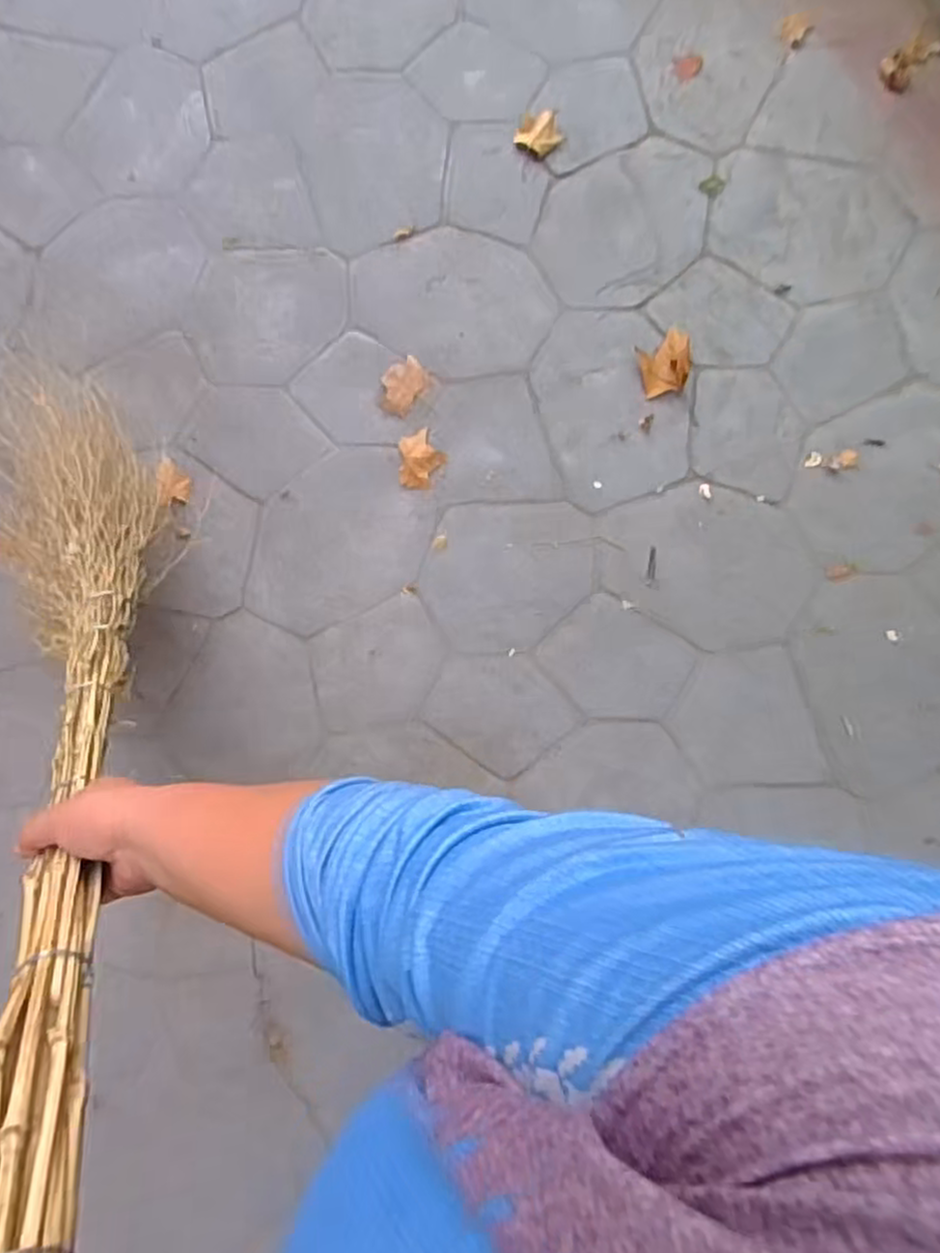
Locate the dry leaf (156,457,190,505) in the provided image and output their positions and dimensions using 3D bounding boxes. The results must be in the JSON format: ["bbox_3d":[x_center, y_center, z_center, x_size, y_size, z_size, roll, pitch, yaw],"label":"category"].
[{"bbox_3d":[-0.517,-0.253,1.270,0.050,0.027,0.085,-6,81,3],"label":"dry leaf"}]

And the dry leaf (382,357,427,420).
[{"bbox_3d":[-0.122,-0.431,1.306,0.074,0.010,0.105,31,85,8],"label":"dry leaf"}]

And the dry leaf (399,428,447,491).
[{"bbox_3d":[-0.084,-0.293,1.277,0.080,0.005,0.107,-2,81,4],"label":"dry leaf"}]

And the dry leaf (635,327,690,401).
[{"bbox_3d":[0.349,-0.475,1.296,0.086,0.036,0.117,-10,81,3],"label":"dry leaf"}]

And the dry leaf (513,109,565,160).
[{"bbox_3d":[0.130,-0.918,1.355,0.091,0.038,0.069,-24,80,0],"label":"dry leaf"}]

